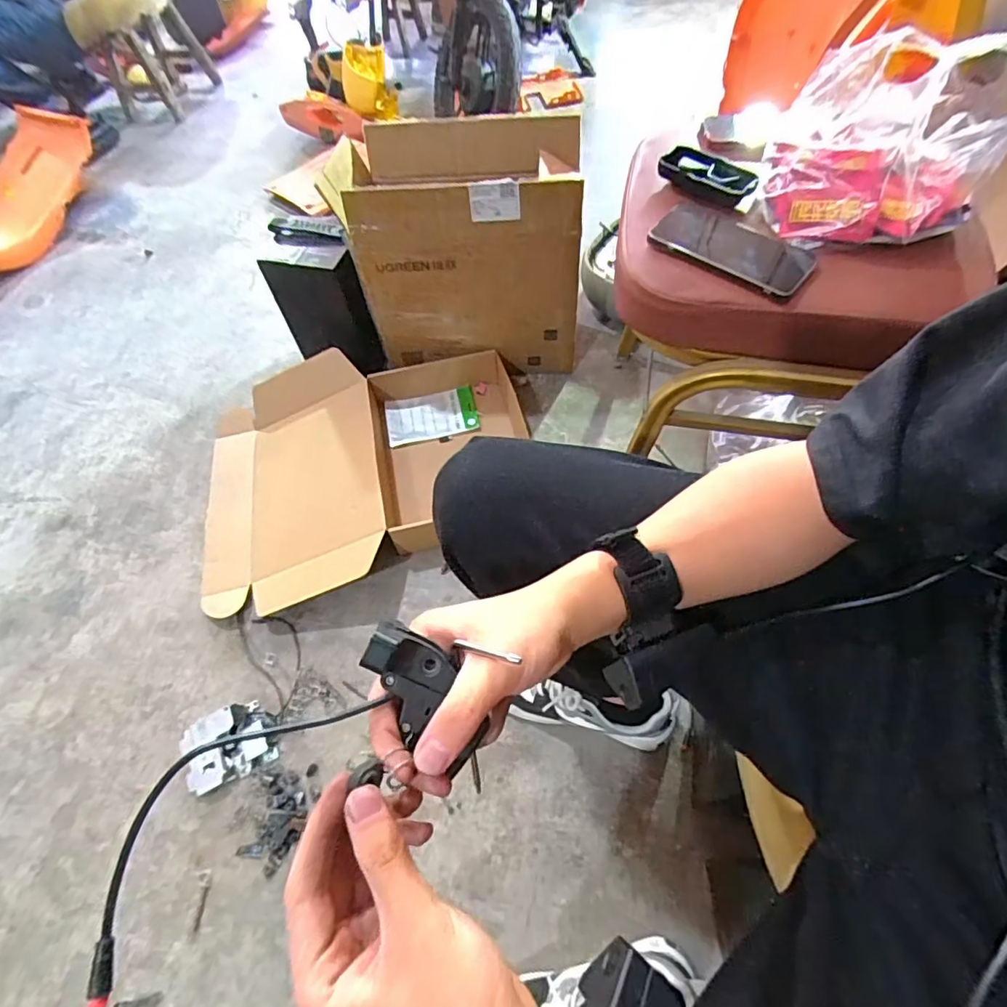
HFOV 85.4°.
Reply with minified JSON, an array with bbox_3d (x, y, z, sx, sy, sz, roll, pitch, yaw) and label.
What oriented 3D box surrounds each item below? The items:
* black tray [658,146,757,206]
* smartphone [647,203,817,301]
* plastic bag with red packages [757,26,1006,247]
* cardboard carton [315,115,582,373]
[{"bbox_3d":[0.239,-0.384,0.636,0.108,0.026,0.056,31,66,21],"label":"black tray"},{"bbox_3d":[0.244,-0.274,0.584,0.164,0.013,0.091,32,66,21],"label":"smartphone"},{"bbox_3d":[0.394,-0.372,0.555,0.199,0.135,0.166,9,60,10],"label":"plastic bag with red packages"},{"bbox_3d":[-0.063,-0.463,1.024,0.384,0.379,0.239,-6,58,1],"label":"cardboard carton"}]

